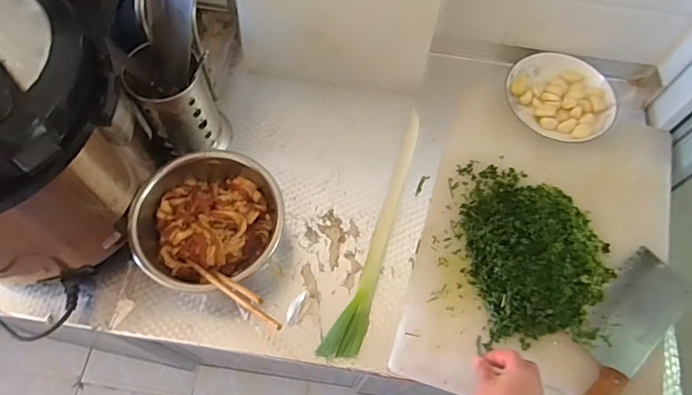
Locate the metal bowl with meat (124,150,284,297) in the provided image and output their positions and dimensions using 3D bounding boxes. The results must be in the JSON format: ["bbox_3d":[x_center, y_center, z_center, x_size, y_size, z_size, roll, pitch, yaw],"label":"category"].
[{"bbox_3d":[-0.181,0.042,0.667,0.191,0.091,0.197,18,65,6],"label":"metal bowl with meat"}]

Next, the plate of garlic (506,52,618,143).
[{"bbox_3d":[0.345,-0.162,0.791,0.170,0.031,0.136,32,68,12],"label":"plate of garlic"}]

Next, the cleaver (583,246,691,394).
[{"bbox_3d":[0.359,0.185,0.651,0.292,0.034,0.091,-41,73,-19],"label":"cleaver"}]

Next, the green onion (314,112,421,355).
[{"bbox_3d":[0.049,0.038,0.715,0.048,0.023,0.394,17,65,5],"label":"green onion"}]

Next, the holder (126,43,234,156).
[{"bbox_3d":[-0.240,-0.133,0.705,0.116,0.169,0.104,-11,66,-8],"label":"holder"}]

